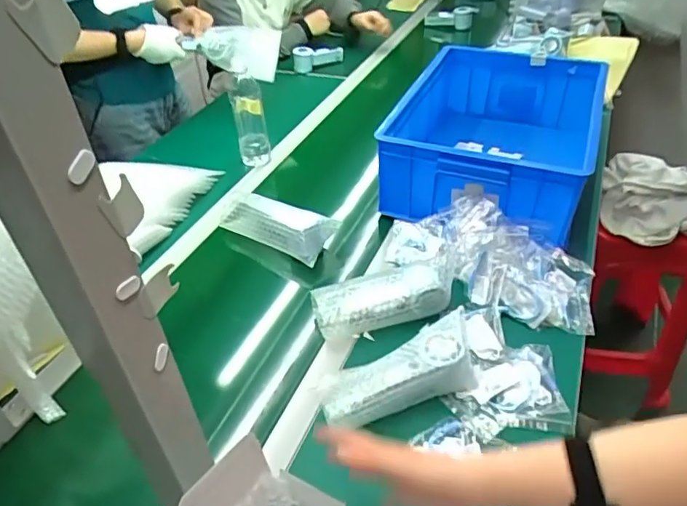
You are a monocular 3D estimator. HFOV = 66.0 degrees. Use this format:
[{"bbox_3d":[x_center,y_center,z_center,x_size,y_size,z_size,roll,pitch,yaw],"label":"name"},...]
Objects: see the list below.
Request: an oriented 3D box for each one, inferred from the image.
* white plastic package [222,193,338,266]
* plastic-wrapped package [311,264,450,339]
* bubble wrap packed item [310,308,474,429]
[{"bbox_3d":[-0.119,-0.053,0.933,0.210,0.053,0.072,23,46,27],"label":"white plastic package"},{"bbox_3d":[0.055,0.064,0.772,0.196,0.057,0.076,-11,41,-11],"label":"plastic-wrapped package"},{"bbox_3d":[0.078,0.145,0.672,0.228,0.062,0.090,-17,42,-17],"label":"bubble wrap packed item"}]

